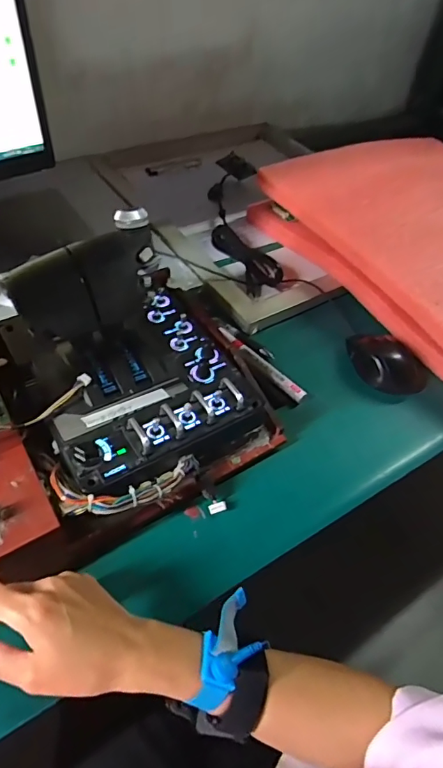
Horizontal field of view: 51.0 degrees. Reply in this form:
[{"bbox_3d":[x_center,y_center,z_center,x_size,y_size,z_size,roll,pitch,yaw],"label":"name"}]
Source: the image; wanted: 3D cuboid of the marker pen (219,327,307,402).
[{"bbox_3d":[0.044,-0.029,0.559,0.017,0.013,0.146,-33,59,-29],"label":"marker pen"}]

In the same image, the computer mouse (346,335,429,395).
[{"bbox_3d":[0.196,-0.022,0.563,0.106,0.041,0.057,30,53,19],"label":"computer mouse"}]

